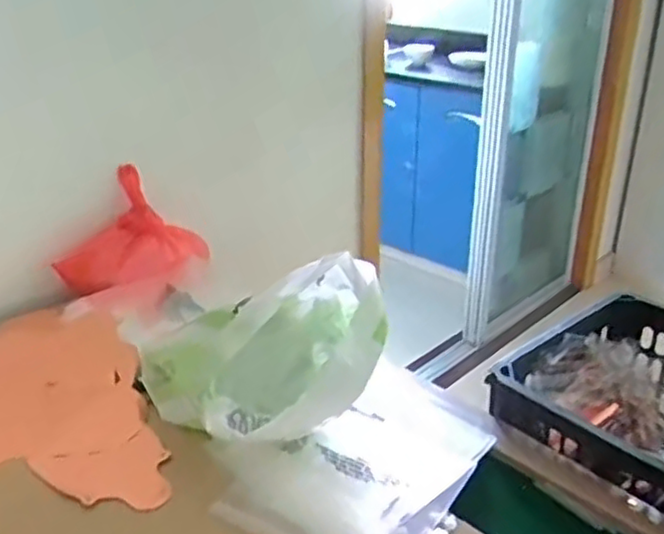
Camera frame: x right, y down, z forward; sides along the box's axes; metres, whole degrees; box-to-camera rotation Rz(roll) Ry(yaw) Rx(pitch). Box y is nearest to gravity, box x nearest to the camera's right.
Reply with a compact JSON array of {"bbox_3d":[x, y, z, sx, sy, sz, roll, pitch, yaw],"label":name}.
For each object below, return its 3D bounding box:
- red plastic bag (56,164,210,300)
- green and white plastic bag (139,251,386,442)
[{"bbox_3d":[-0.300,-0.057,1.098,0.136,0.160,0.220,14,29,24],"label":"red plastic bag"},{"bbox_3d":[-0.065,0.090,0.808,0.239,0.156,0.205,-23,35,-39],"label":"green and white plastic bag"}]

